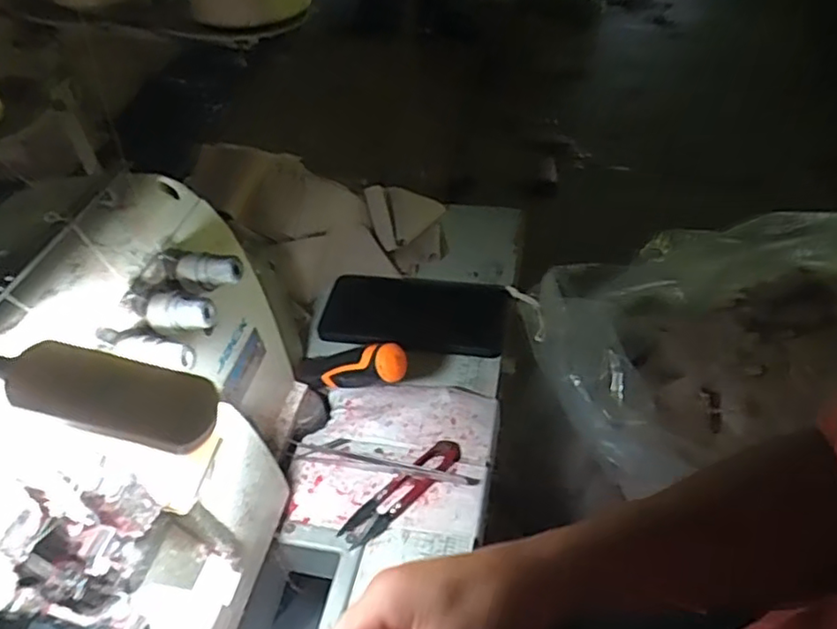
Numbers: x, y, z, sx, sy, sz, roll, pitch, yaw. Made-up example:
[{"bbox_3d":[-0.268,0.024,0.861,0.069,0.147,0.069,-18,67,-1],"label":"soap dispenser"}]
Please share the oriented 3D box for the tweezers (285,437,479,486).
[{"bbox_3d":[-0.028,0.110,0.473,0.144,0.013,0.016,7,45,10],"label":"tweezers"}]

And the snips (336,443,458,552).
[{"bbox_3d":[-0.011,0.126,0.458,0.107,0.010,0.023,-35,52,-28],"label":"snips"}]

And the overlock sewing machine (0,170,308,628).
[{"bbox_3d":[-0.193,0.080,0.348,0.218,0.232,0.335,2,44,6],"label":"overlock sewing machine"}]

